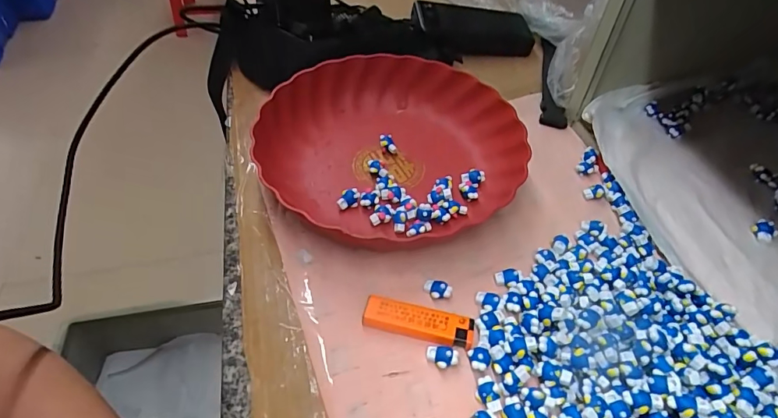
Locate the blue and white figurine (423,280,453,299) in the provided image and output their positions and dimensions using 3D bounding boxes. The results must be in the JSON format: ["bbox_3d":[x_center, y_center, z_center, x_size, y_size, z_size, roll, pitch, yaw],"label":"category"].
[{"bbox_3d":[0.037,0.063,0.350,0.023,0.012,0.012,22,53,18],"label":"blue and white figurine"}]

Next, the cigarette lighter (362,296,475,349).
[{"bbox_3d":[0.022,0.083,0.330,0.079,0.011,0.023,12,51,9],"label":"cigarette lighter"}]

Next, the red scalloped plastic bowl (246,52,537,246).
[{"bbox_3d":[0.000,-0.066,0.432,0.242,0.037,0.223,0,50,0],"label":"red scalloped plastic bowl"}]

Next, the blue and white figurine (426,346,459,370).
[{"bbox_3d":[0.037,0.103,0.313,0.022,0.010,0.014,13,51,11],"label":"blue and white figurine"}]

